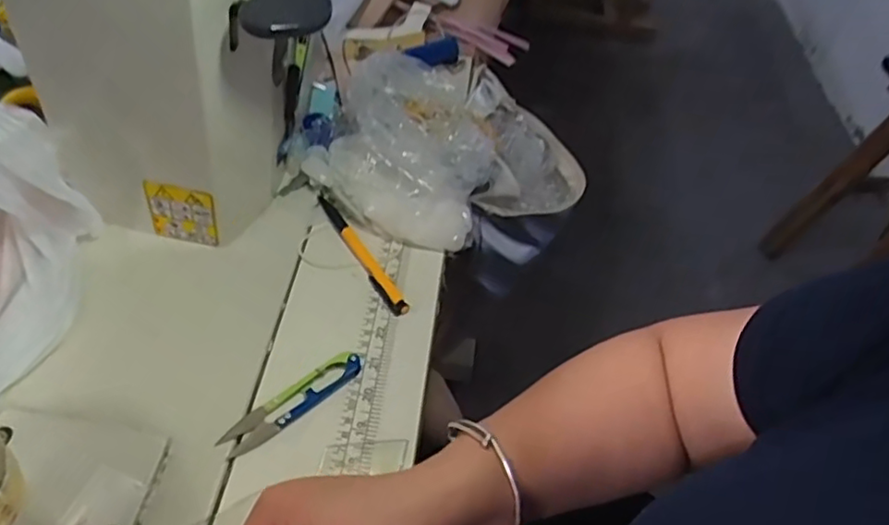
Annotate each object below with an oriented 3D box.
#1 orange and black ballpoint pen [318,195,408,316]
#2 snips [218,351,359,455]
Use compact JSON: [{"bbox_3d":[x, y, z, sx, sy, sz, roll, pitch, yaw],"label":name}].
[{"bbox_3d":[-0.068,-0.009,0.518,0.014,0.007,0.138,-24,56,-21],"label":"orange and black ballpoint pen"},{"bbox_3d":[-0.100,0.093,0.429,0.102,0.009,0.024,-35,60,-28],"label":"snips"}]

